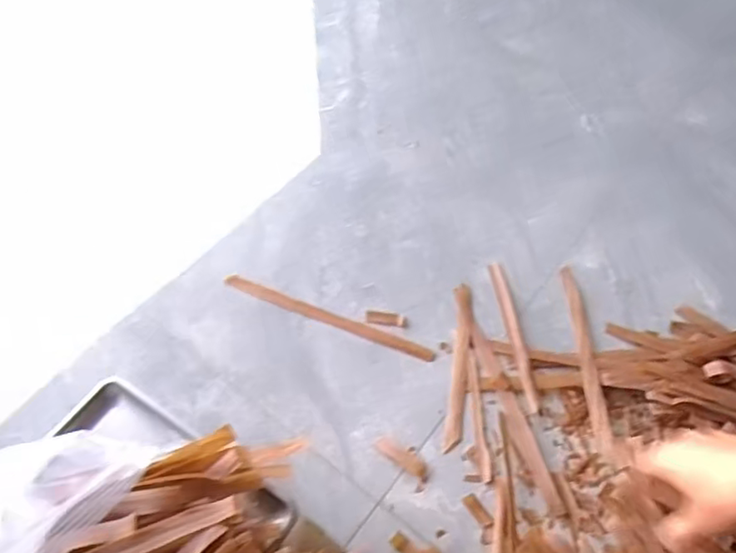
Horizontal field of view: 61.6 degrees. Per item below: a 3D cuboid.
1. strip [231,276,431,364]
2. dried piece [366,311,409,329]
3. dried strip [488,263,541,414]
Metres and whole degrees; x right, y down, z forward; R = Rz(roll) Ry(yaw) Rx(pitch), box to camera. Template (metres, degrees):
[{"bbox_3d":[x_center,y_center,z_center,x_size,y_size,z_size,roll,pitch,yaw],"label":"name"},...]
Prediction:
[{"bbox_3d":[-0.054,0.052,0.795,0.289,0.006,0.017,20,58,14],"label":"strip"},{"bbox_3d":[0.025,0.055,0.802,0.055,0.004,0.020,9,56,7],"label":"dried piece"},{"bbox_3d":[0.186,0.069,0.783,0.020,0.006,0.216,-6,55,-3],"label":"dried strip"}]

